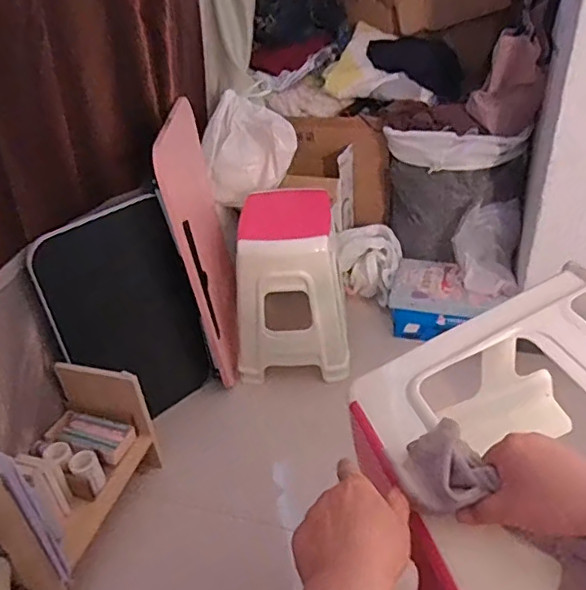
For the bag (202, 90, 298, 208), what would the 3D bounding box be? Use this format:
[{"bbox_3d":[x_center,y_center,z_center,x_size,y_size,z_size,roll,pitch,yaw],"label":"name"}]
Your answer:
[{"bbox_3d":[-0.108,-0.373,1.431,0.229,0.224,0.112,-4,35,1],"label":"bag"}]

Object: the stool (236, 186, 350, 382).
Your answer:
[{"bbox_3d":[0.002,-0.031,1.297,0.241,0.326,0.290,-1,35,5],"label":"stool"}]

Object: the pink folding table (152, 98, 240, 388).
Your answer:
[{"bbox_3d":[-0.189,-0.117,1.248,0.030,0.551,0.369,-9,34,5],"label":"pink folding table"}]

